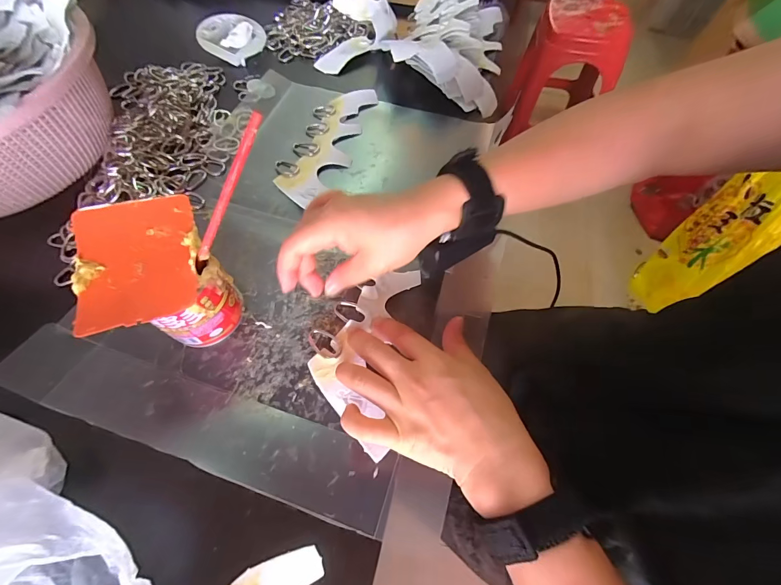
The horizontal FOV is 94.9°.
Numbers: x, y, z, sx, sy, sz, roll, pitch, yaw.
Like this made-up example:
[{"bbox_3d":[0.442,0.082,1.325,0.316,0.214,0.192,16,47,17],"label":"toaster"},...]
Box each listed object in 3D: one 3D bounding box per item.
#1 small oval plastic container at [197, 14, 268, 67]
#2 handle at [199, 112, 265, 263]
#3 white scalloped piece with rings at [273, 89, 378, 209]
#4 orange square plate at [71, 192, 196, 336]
[{"bbox_3d":[-0.219,-0.350,0.488,0.078,0.028,0.076,11,63,4],"label":"small oval plastic container"},{"bbox_3d":[-0.106,-0.064,0.232,0.005,0.115,0.005,-6,54,-50],"label":"handle"},{"bbox_3d":[-0.076,-0.176,0.415,0.069,0.009,0.190,18,64,8],"label":"white scalloped piece with rings"},{"bbox_3d":[-0.183,-0.024,0.258,0.078,0.008,0.101,-15,68,-10],"label":"orange square plate"}]

